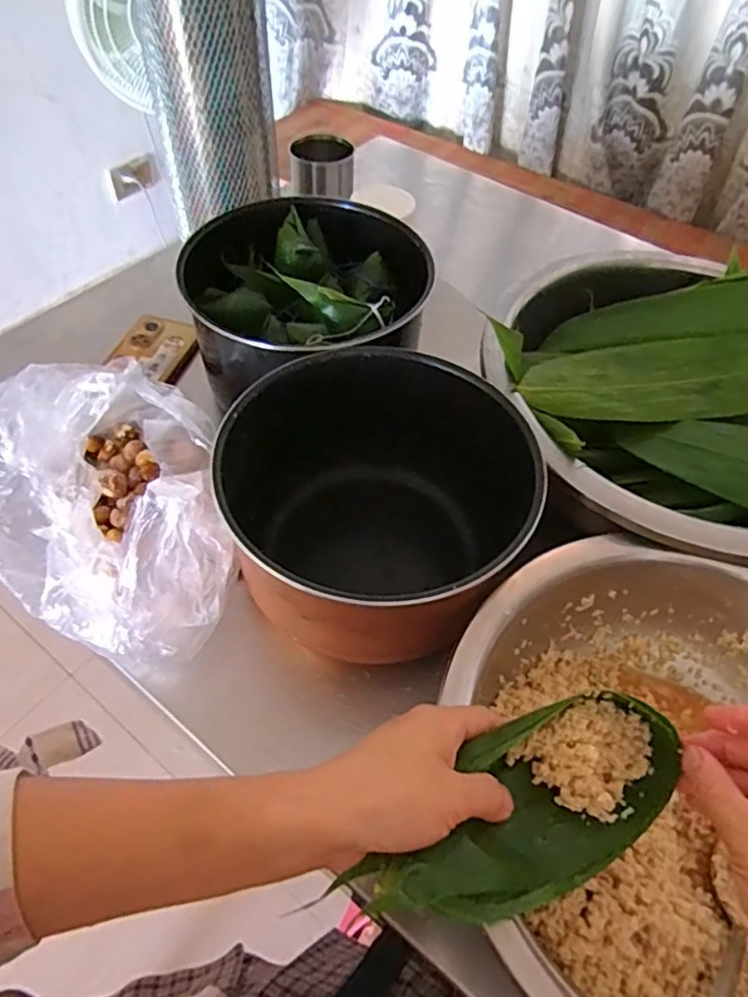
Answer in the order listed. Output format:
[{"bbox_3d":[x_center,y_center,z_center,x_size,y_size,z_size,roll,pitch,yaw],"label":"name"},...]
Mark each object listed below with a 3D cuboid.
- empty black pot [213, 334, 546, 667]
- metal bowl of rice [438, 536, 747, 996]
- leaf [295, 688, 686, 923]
[{"bbox_3d":[-0.001,0.000,0.526,0.230,0.146,0.251,1,53,-1],"label":"empty black pot"},{"bbox_3d":[0.207,0.181,0.415,0.318,0.095,0.298,1,53,-1],"label":"metal bowl of rice"},{"bbox_3d":[0.074,0.147,0.308,0.186,0.039,0.077,-13,53,-33],"label":"leaf"}]

